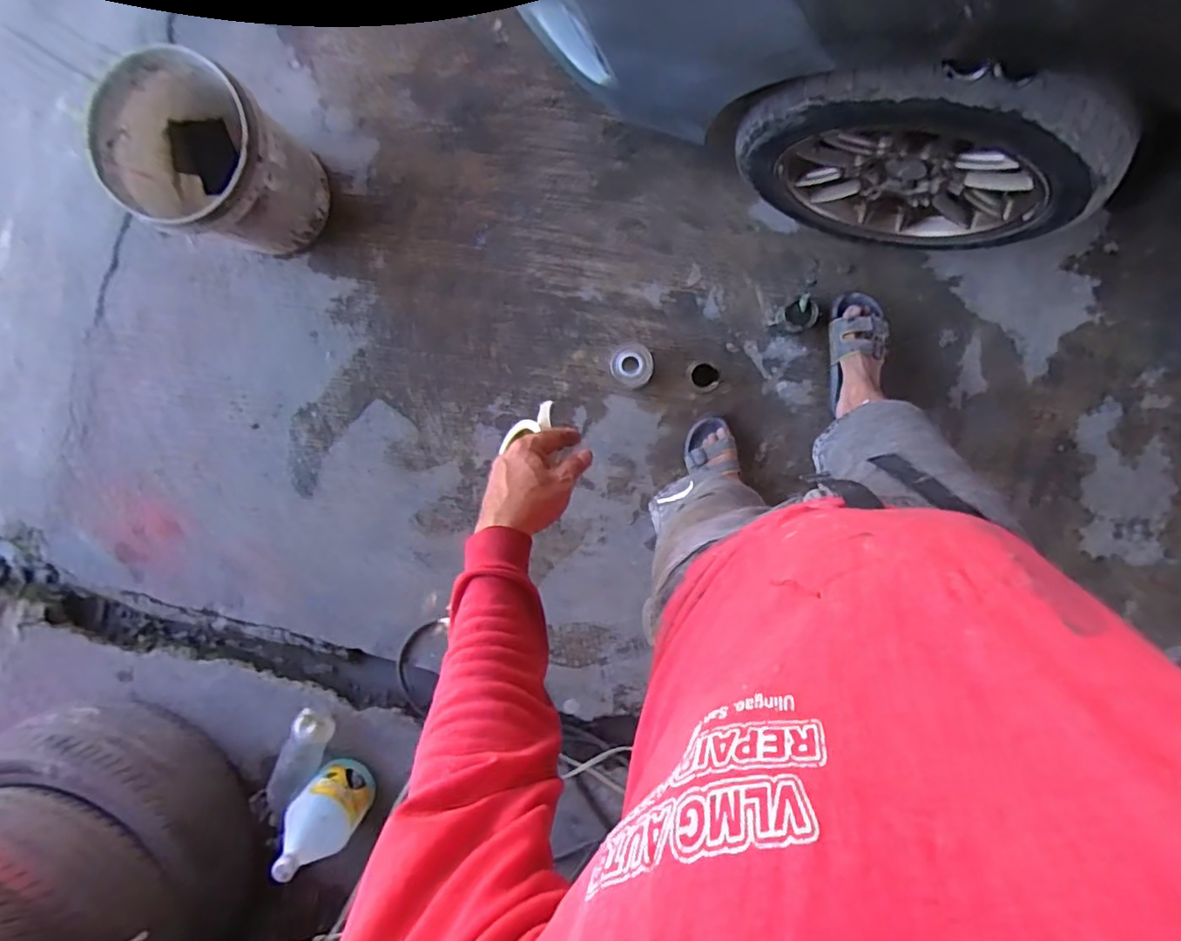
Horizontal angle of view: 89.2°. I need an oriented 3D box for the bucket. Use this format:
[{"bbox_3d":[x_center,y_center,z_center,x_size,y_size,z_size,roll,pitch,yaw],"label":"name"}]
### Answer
[{"bbox_3d":[-0.758,-0.621,1.232,0.330,0.289,0.298,31,98,2],"label":"bucket"}]

